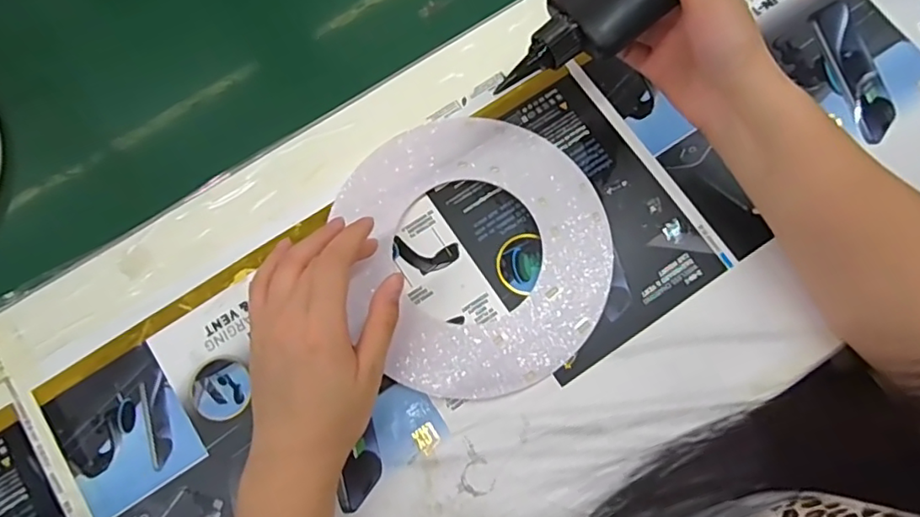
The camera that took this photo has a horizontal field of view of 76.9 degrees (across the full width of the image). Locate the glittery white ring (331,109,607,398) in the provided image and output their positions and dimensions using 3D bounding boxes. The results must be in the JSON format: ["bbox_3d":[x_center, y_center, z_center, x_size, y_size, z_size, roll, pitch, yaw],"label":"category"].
[{"bbox_3d":[0.013,-0.005,0.401,0.176,0.012,0.189,0,76,-2],"label":"glittery white ring"}]

